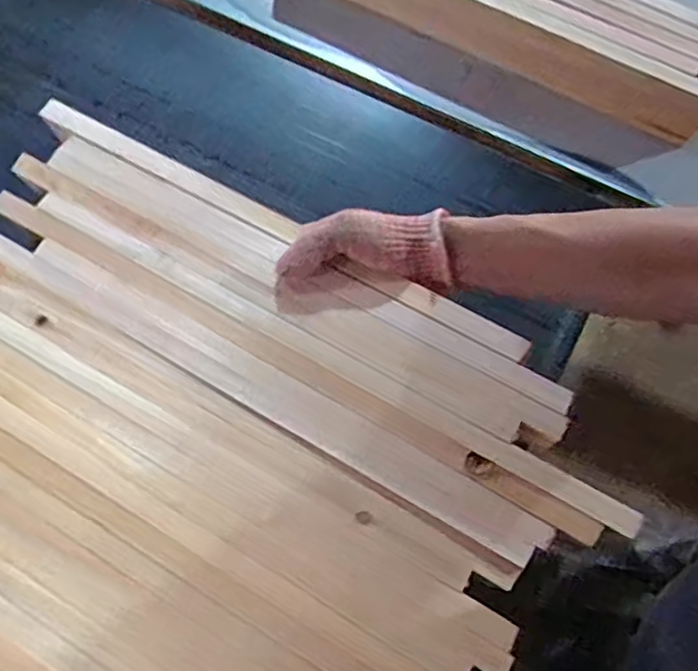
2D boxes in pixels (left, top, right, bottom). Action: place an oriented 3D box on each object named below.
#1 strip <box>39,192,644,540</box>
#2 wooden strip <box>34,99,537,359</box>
[{"bbox_3d":[-0.028,0.007,0.519,0.524,0.009,0.019,29,72,11],"label":"strip"},{"bbox_3d":[-0.068,-0.096,0.557,0.462,0.010,0.021,28,72,13],"label":"wooden strip"}]

